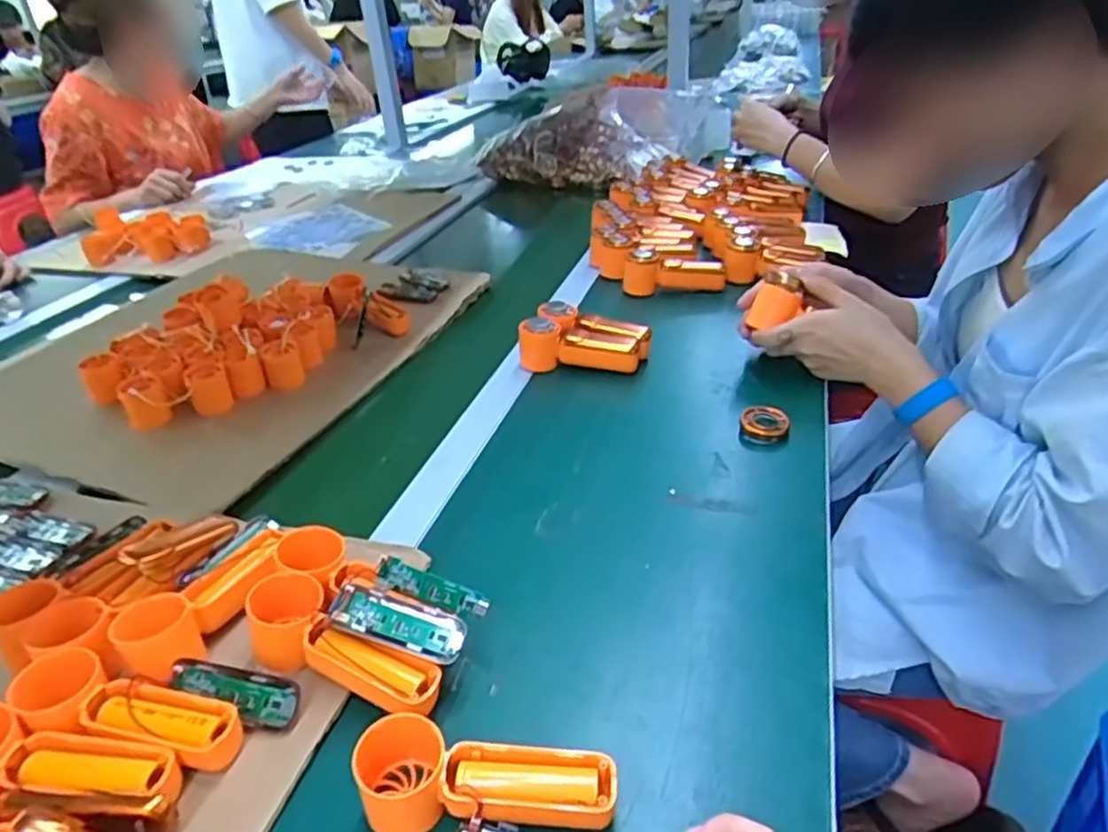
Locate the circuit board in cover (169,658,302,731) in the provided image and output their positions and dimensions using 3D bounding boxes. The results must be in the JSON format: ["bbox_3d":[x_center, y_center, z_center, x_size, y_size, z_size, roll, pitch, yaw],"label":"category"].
[{"bbox_3d":[-0.186,0.161,0.410,0.078,0.006,0.027,10,68,7],"label":"circuit board in cover"}]

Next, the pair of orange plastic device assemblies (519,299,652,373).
[{"bbox_3d":[0.035,-0.081,0.758,0.132,0.056,0.062,5,34,12],"label":"pair of orange plastic device assemblies"}]

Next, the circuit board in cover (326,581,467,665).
[{"bbox_3d":[-0.093,0.123,0.429,0.082,0.010,0.034,18,36,5],"label":"circuit board in cover"}]

